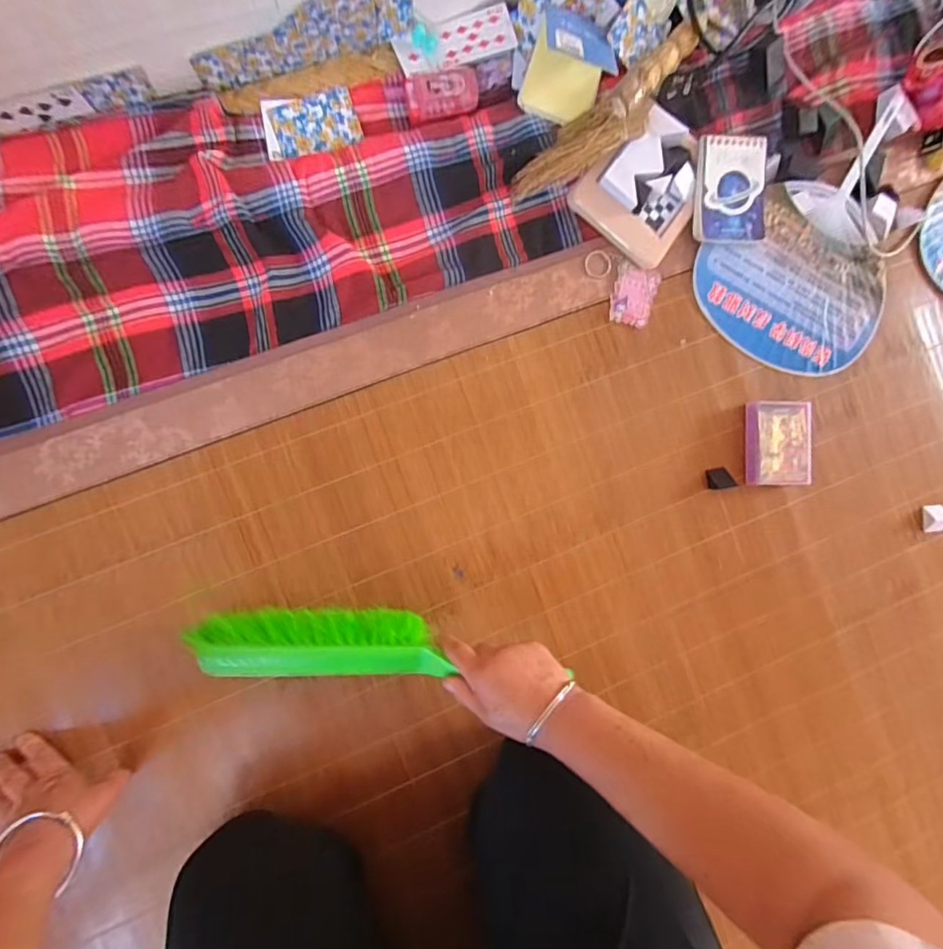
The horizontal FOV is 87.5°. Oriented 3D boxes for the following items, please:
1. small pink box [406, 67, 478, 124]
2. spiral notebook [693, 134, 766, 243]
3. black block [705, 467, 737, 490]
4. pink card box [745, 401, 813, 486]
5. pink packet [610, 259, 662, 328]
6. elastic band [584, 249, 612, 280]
[{"bbox_3d":[-0.029,-0.399,0.518,0.076,0.022,0.042,-14,93,-7],"label":"small pink box"},{"bbox_3d":[0.287,-0.317,0.547,0.083,0.019,0.113,-4,92,-7],"label":"spiral notebook"},{"bbox_3d":[0.286,0.004,0.565,0.029,0.016,0.023,-13,93,-7],"label":"black block"},{"bbox_3d":[0.355,-0.035,0.569,0.074,0.023,0.094,0,91,-7],"label":"pink card box"},{"bbox_3d":[0.182,-0.200,0.555,0.051,0.008,0.064,15,89,-8],"label":"pink packet"},{"bbox_3d":[0.141,-0.233,0.544,0.030,0.004,0.033,0,91,-7],"label":"elastic band"}]

